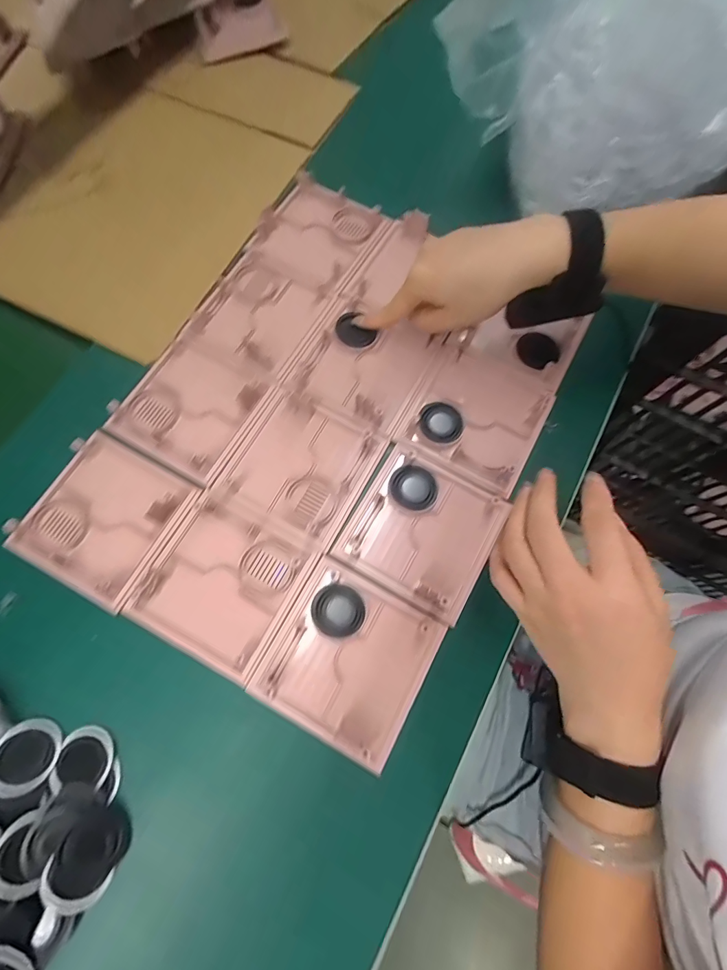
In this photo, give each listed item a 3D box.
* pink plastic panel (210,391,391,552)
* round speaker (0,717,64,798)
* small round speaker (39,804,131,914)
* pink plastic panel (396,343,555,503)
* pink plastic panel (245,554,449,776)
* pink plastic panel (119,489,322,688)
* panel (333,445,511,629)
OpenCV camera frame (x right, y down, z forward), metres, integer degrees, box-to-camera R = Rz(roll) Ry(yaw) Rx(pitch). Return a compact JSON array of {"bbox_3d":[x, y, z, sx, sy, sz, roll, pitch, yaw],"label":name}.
[{"bbox_3d":[-0.051,-0.018,0.342,0.103,0.012,0.106,29,74,8],"label":"pink plastic panel"},{"bbox_3d":[-0.224,0.179,0.278,0.041,0.004,0.041,11,53,-15],"label":"round speaker"},{"bbox_3d":[-0.174,0.236,0.264,0.036,0.022,0.052,32,75,9],"label":"small round speaker"},{"bbox_3d":[0.097,-0.061,0.358,0.107,0.015,0.108,27,74,7],"label":"pink plastic panel"},{"bbox_3d":[-0.010,0.125,0.307,0.108,0.015,0.108,29,74,8],"label":"pink plastic panel"},{"bbox_3d":[-0.105,0.071,0.311,0.106,0.017,0.107,27,74,7],"label":"pink plastic panel"},{"bbox_3d":[0.047,0.034,0.333,0.107,0.010,0.107,29,74,8],"label":"panel"}]

